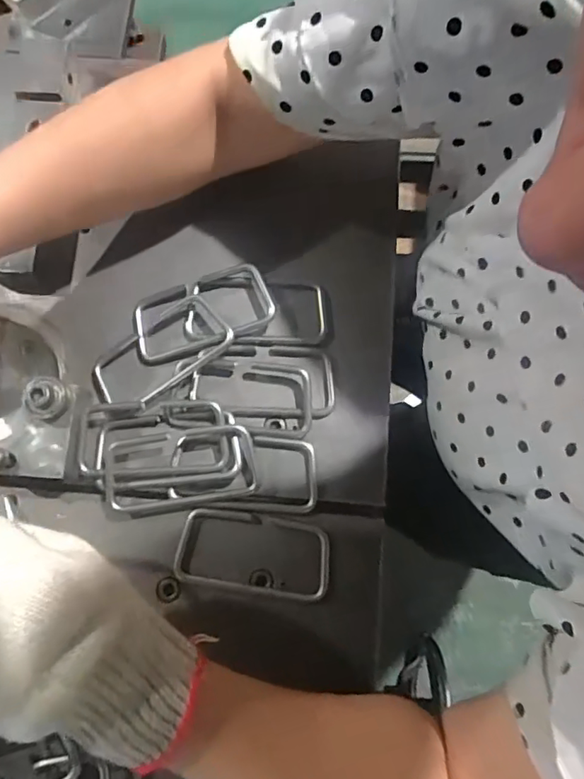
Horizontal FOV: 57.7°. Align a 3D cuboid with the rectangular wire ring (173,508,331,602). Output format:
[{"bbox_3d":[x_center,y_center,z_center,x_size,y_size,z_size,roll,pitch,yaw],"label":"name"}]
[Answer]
[{"bbox_3d":[-0.027,0.115,0.368,0.104,0.005,0.053,6,79,1],"label":"rectangular wire ring"}]

